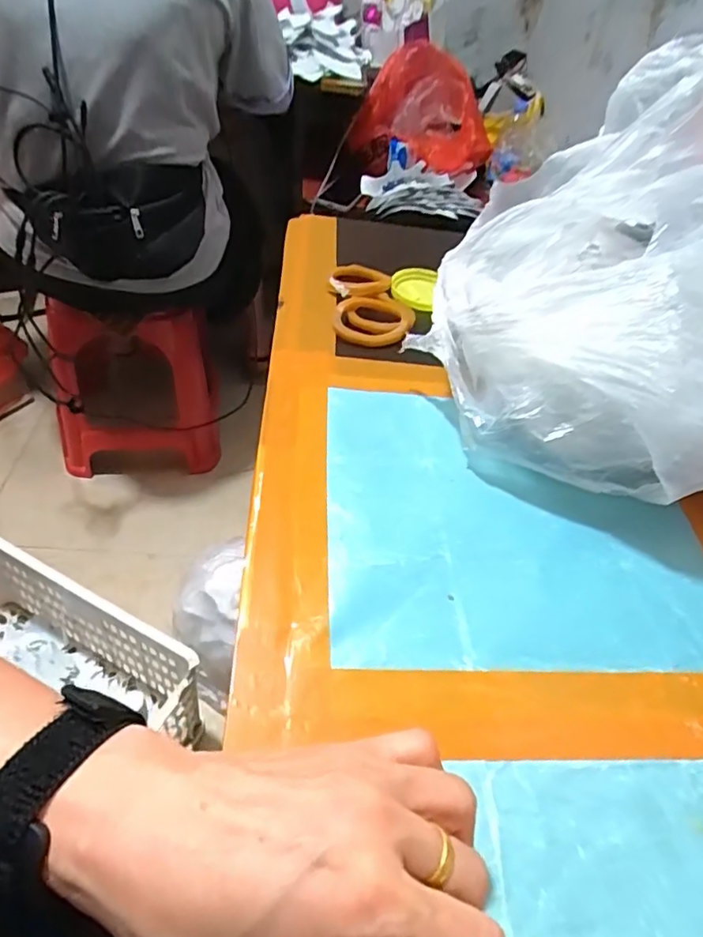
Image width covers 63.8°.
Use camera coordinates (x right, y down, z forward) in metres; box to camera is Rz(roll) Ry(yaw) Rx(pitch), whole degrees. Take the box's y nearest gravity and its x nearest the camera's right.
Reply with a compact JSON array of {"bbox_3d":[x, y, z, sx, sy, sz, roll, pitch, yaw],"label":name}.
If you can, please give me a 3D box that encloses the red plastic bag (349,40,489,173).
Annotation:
[{"bbox_3d":[0.162,-0.774,1.214,0.251,0.199,0.177,21,47,13],"label":"red plastic bag"}]

